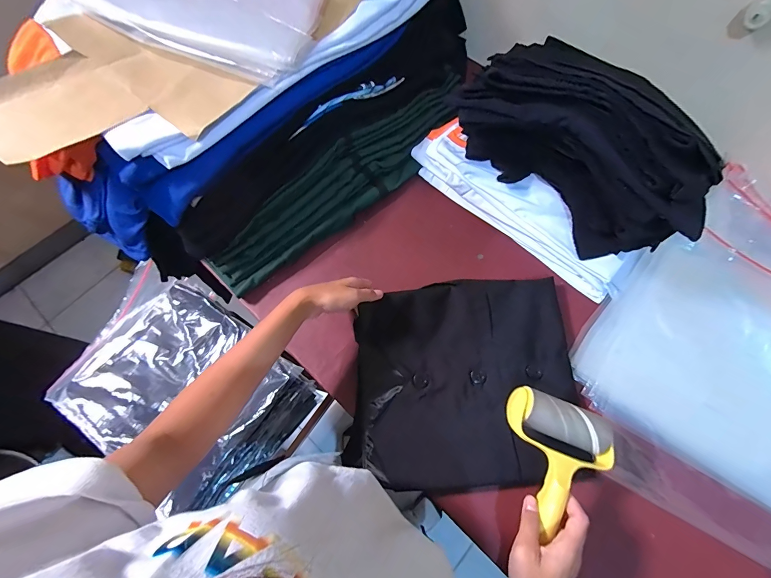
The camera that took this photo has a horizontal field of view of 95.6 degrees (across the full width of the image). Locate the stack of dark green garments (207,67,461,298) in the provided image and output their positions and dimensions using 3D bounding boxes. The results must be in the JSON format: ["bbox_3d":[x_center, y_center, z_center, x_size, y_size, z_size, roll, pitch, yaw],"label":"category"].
[{"bbox_3d":[-0.063,-0.167,0.556,0.471,0.070,0.132,-43,75,-12],"label":"stack of dark green garments"}]

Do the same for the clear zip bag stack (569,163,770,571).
[{"bbox_3d":[0.473,0.087,0.469,0.350,0.056,0.454,31,78,14],"label":"clear zip bag stack"}]

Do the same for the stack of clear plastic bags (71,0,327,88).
[{"bbox_3d":[-0.248,-0.385,0.473,0.327,0.035,0.182,23,72,9],"label":"stack of clear plastic bags"}]

